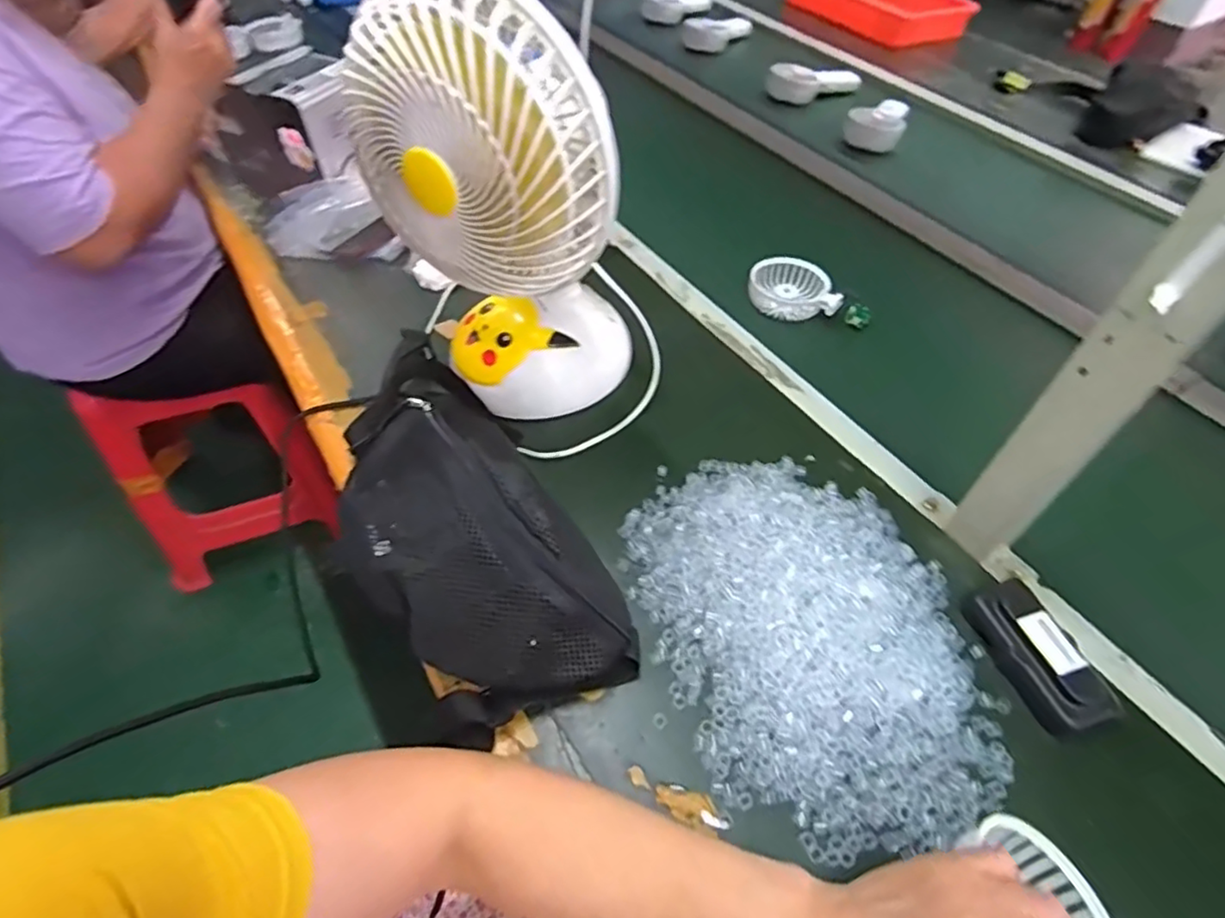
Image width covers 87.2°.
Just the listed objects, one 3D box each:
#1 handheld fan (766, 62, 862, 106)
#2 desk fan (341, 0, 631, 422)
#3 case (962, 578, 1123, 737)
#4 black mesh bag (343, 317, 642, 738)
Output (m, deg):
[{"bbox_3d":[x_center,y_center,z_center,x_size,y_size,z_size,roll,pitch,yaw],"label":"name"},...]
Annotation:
[{"bbox_3d":[0.370,-0.692,1.180,0.170,0.051,0.075,4,50,1],"label":"handheld fan"},{"bbox_3d":[-0.084,-0.183,0.511,0.186,0.321,0.133,14,51,8],"label":"desk fan"},{"bbox_3d":[0.298,0.135,0.450,0.050,0.021,0.102,-13,52,-13],"label":"case"},{"bbox_3d":[-0.120,0.032,0.489,0.164,0.067,0.324,-19,54,-18],"label":"black mesh bag"}]

